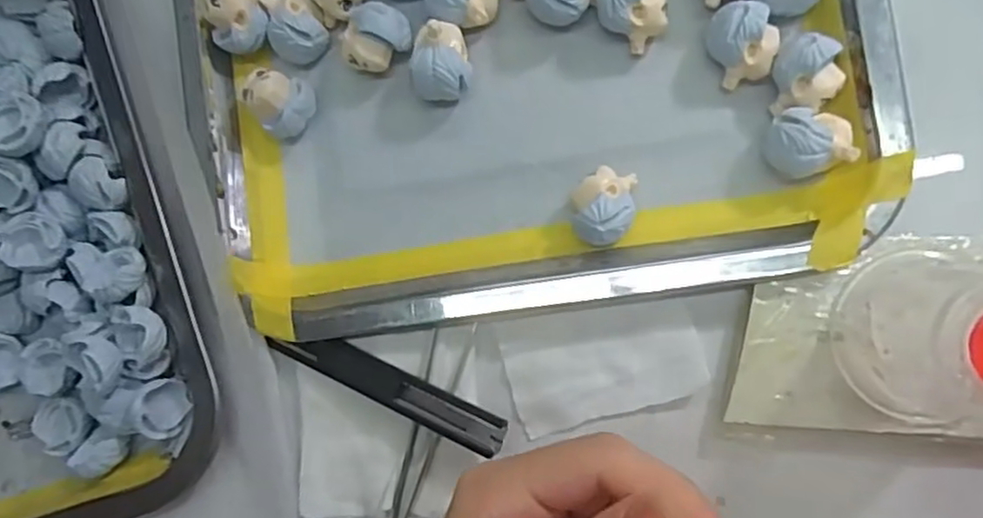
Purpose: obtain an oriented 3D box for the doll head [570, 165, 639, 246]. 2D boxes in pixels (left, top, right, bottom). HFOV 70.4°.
[{"bbox_3d":[0.041,-0.019,0.258,0.022,0.023,0.028,3,89,9],"label":"doll head"}]

